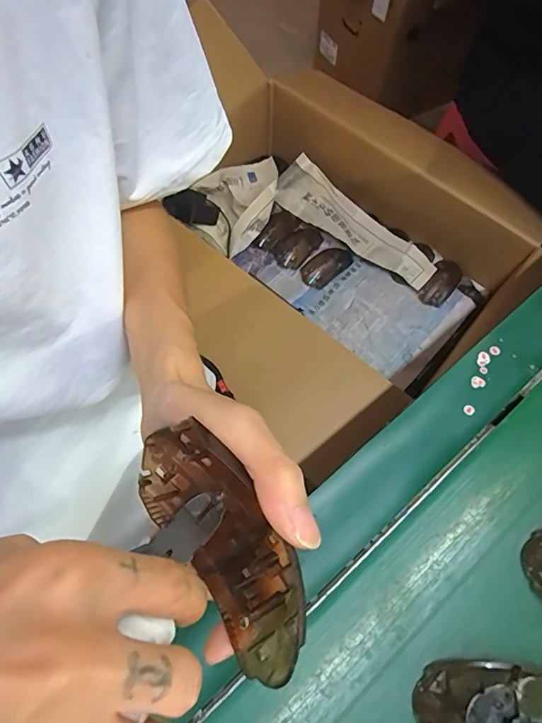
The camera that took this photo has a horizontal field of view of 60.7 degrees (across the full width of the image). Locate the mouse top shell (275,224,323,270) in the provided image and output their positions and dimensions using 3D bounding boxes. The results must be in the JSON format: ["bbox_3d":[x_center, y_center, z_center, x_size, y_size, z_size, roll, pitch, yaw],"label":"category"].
[{"bbox_3d":[0.052,-0.226,0.912,0.056,0.025,0.100,32,68,15],"label":"mouse top shell"}]

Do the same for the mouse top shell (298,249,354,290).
[{"bbox_3d":[0.110,-0.185,0.891,0.102,0.032,0.053,-36,68,-16],"label":"mouse top shell"}]

